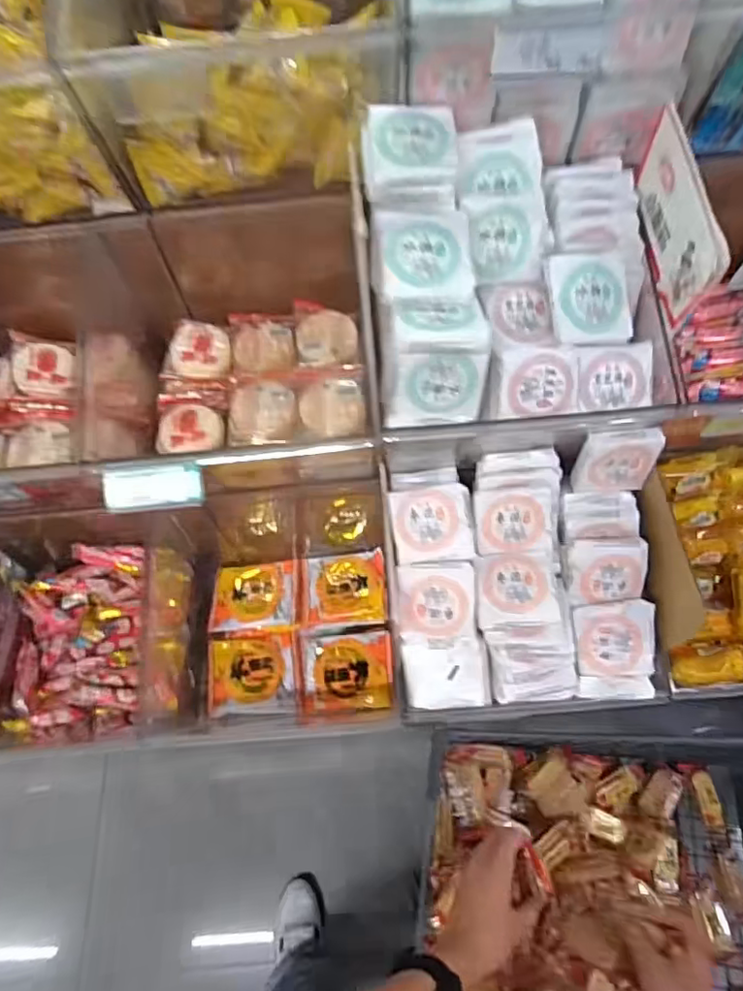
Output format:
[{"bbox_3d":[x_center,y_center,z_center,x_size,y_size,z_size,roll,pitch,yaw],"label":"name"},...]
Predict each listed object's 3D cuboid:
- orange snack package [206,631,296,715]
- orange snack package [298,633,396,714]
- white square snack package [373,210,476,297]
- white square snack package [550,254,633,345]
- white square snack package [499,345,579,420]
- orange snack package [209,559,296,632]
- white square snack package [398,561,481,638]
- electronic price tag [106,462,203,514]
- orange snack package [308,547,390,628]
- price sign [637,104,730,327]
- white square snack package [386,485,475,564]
[{"bbox_3d":[-0.169,0.252,0.809,0.118,0.017,0.107,-5,63,1],"label":"orange snack package"},{"bbox_3d":[-0.036,0.247,0.800,0.129,0.016,0.101,-3,63,1],"label":"orange snack package"},{"bbox_3d":[0.047,-0.223,0.528,0.092,0.021,0.083,-3,90,-3],"label":"white square snack package"},{"bbox_3d":[0.221,-0.196,0.571,0.080,0.018,0.088,-9,102,-11],"label":"white square snack package"},{"bbox_3d":[0.171,-0.114,0.575,0.082,0.066,0.019,-4,24,-7],"label":"white square snack package"},{"bbox_3d":[-0.175,0.148,0.850,0.123,0.028,0.101,-5,63,1],"label":"orange snack package"},{"bbox_3d":[0.073,0.115,0.624,0.083,0.015,0.082,-3,90,12],"label":"white square snack package"},{"bbox_3d":[-0.210,-0.008,0.552,0.093,0.008,0.042,-7,91,-2],"label":"electronic price tag"},{"bbox_3d":[-0.036,0.138,0.844,0.112,0.014,0.107,-5,63,0],"label":"orange snack package"},{"bbox_3d":[0.288,-0.263,0.542,0.005,0.098,0.178,-6,73,0],"label":"price sign"},{"bbox_3d":[0.068,0.031,0.624,0.088,0.015,0.081,-4,88,-2],"label":"white square snack package"}]

